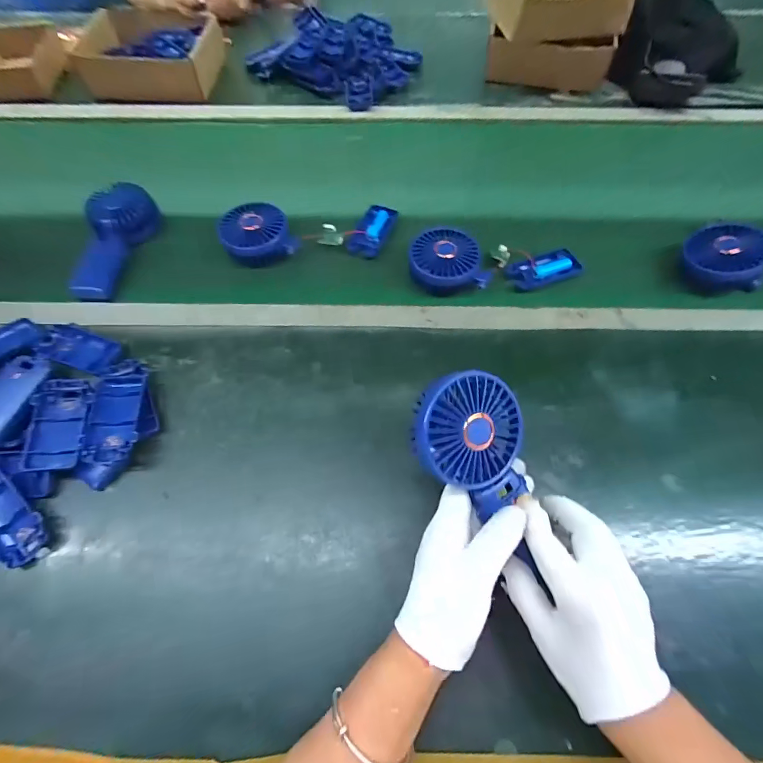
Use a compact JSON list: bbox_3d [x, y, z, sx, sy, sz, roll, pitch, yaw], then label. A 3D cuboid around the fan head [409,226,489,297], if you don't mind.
[{"bbox_3d":[0.083,-0.152,0.514,0.095,0.039,0.086,2,65,0],"label":"fan head"}]

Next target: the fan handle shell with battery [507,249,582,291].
[{"bbox_3d":[0.208,-0.146,0.529,0.090,0.022,0.052,-17,66,-9],"label":"fan handle shell with battery"}]

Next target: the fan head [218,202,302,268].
[{"bbox_3d":[-0.164,-0.193,0.535,0.088,0.036,0.082,-23,67,-11],"label":"fan head"}]

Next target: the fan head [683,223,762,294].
[{"bbox_3d":[0.424,-0.154,0.506,0.090,0.040,0.093,-13,66,18],"label":"fan head"}]

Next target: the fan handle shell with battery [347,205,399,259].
[{"bbox_3d":[-0.011,-0.210,0.559,0.044,0.012,0.092,18,66,8],"label":"fan handle shell with battery"}]

